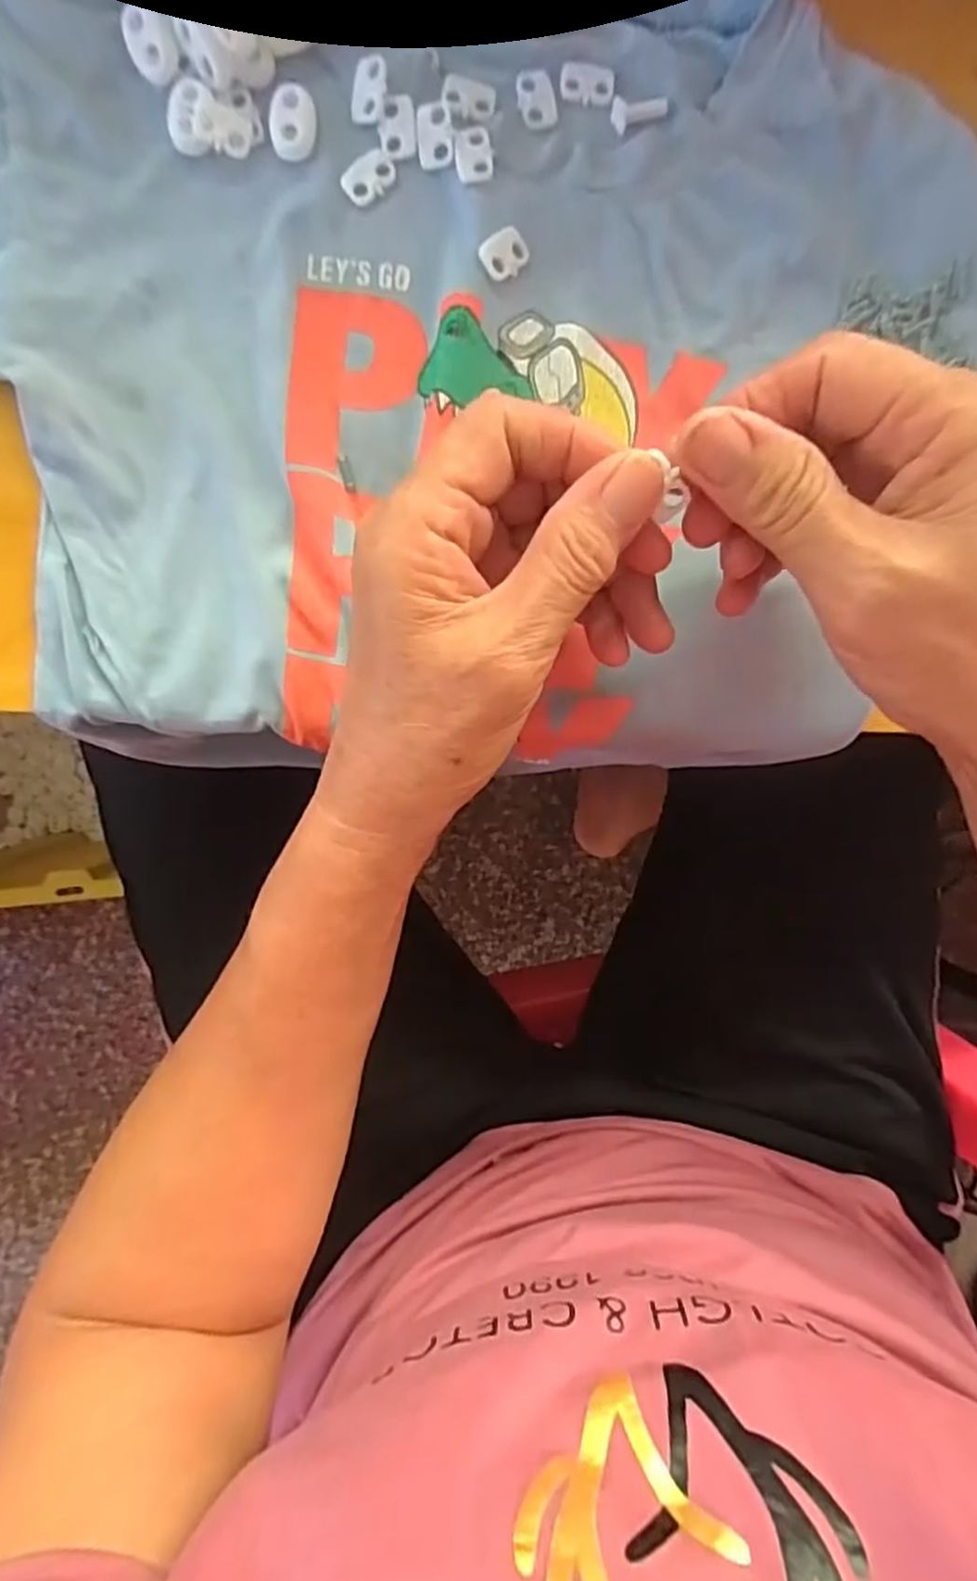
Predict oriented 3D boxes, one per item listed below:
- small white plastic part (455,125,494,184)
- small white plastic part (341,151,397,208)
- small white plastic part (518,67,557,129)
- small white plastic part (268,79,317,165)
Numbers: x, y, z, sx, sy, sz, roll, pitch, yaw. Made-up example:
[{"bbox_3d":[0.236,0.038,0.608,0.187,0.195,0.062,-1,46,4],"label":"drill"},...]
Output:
[{"bbox_3d":[-0.005,-0.218,0.245,0.013,0.004,0.019,-7,92,-2],"label":"small white plastic part"},{"bbox_3d":[-0.041,-0.212,0.246,0.019,0.004,0.012,-38,93,-1],"label":"small white plastic part"},{"bbox_3d":[0.017,-0.239,0.247,0.013,0.004,0.020,-16,92,-2],"label":"small white plastic part"},{"bbox_3d":[-0.066,-0.226,0.243,0.015,0.005,0.022,3,92,-3],"label":"small white plastic part"}]

